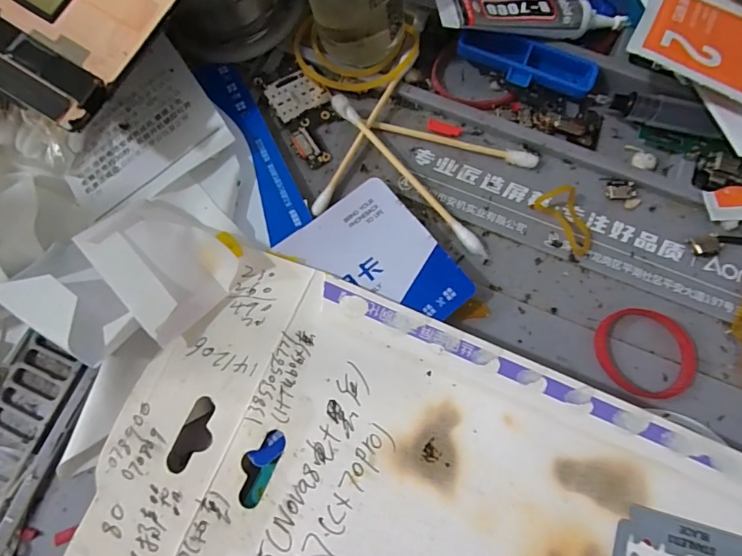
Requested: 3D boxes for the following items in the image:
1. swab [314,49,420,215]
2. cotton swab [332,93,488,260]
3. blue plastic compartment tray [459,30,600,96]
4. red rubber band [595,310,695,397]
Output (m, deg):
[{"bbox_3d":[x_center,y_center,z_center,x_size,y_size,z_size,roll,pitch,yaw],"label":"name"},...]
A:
[{"bbox_3d":[-0.002,-0.053,0.154,0.004,0.004,0.071,29,77,7],"label":"swab"},{"bbox_3d":[0.013,-0.036,0.149,0.006,0.011,0.076,-42,79,-10],"label":"cotton swab"},{"bbox_3d":[0.058,-0.079,0.160,0.052,0.008,0.018,20,76,5],"label":"blue plastic compartment tray"},{"bbox_3d":[0.088,0.024,0.138,0.026,0.004,0.028,4,75,1],"label":"red rubber band"}]

